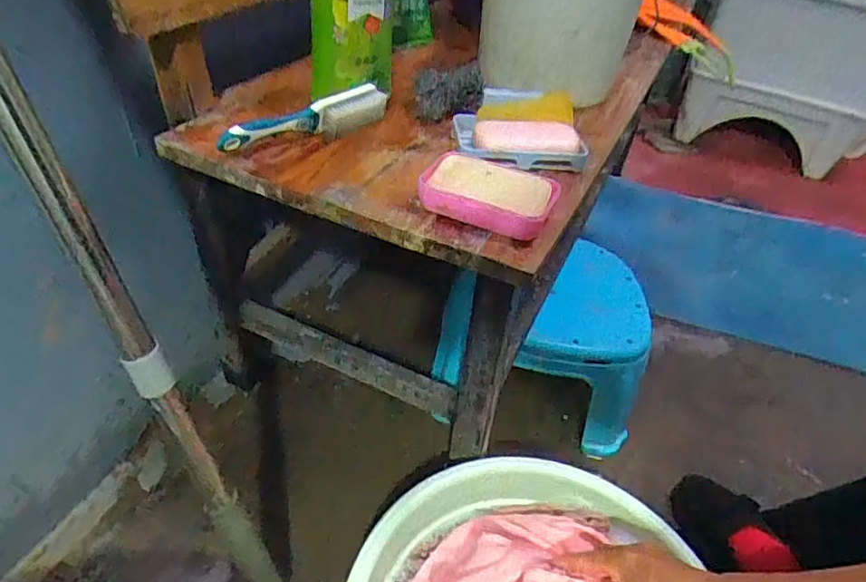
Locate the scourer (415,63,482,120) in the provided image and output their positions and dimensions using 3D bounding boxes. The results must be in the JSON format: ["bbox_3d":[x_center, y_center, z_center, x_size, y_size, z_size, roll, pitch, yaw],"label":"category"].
[{"bbox_3d":[0.018,-0.215,0.620,0.075,0.043,0.048,4,38,-3],"label":"scourer"}]

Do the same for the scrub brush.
[{"bbox_3d":[-0.116,-0.165,0.539,0.178,0.033,0.030,-19,44,-29],"label":"scrub brush"}]

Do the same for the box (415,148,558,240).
[{"bbox_3d":[0.048,-0.085,0.482,0.108,0.036,0.068,19,39,16],"label":"box"}]

